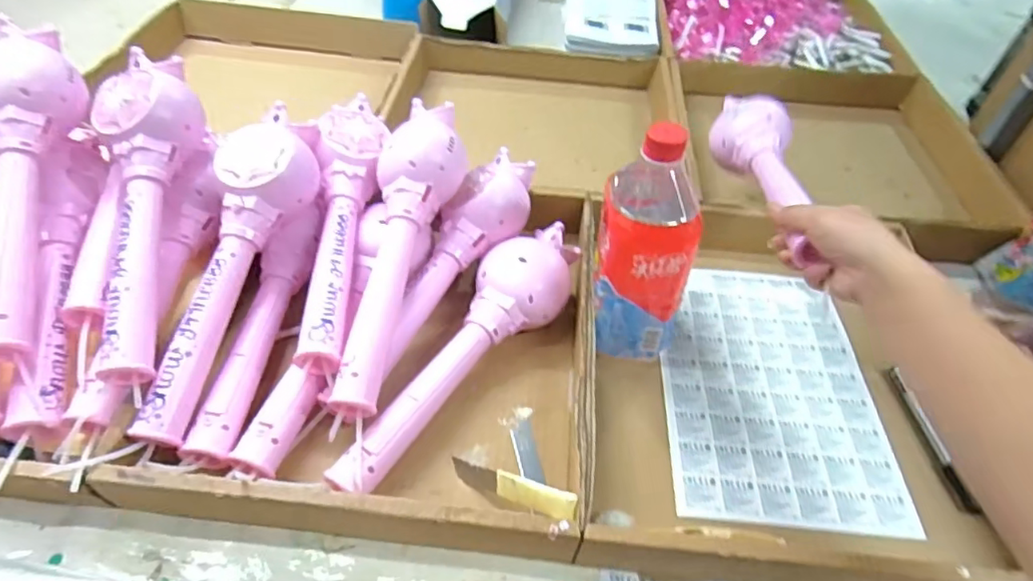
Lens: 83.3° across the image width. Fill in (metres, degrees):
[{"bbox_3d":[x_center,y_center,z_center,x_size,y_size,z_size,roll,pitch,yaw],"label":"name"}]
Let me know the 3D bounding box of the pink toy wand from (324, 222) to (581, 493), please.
[{"bbox_3d":[-0.034,0.054,0.517,0.085,0.074,0.310,22,51,15],"label":"pink toy wand"}]

